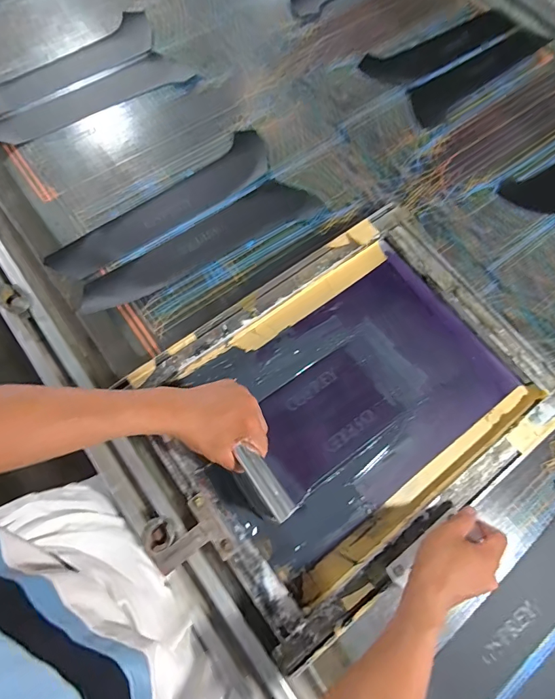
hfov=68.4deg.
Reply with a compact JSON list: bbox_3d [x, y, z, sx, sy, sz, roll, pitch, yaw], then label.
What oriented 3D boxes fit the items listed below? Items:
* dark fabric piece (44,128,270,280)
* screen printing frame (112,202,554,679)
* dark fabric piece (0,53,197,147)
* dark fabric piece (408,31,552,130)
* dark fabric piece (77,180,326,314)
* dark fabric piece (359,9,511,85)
[{"bbox_3d":[-0.188,-0.252,0.720,0.433,0.009,0.100,-38,75,-15],"label":"dark fabric piece"},{"bbox_3d":[0.110,0.063,0.598,0.535,0.035,0.415,-35,75,-14],"label":"screen printing frame"},{"bbox_3d":[-0.377,-0.490,0.794,0.415,0.020,0.096,-31,74,-13],"label":"dark fabric piece"},{"bbox_3d":[0.424,-0.597,0.879,0.412,0.008,0.090,-40,76,-16],"label":"dark fabric piece"},{"bbox_3d":[-0.131,-0.185,0.697,0.425,0.010,0.095,-29,71,-13],"label":"dark fabric piece"},{"bbox_3d":[0.358,-0.657,0.895,0.379,0.011,0.096,-26,73,-12],"label":"dark fabric piece"}]

